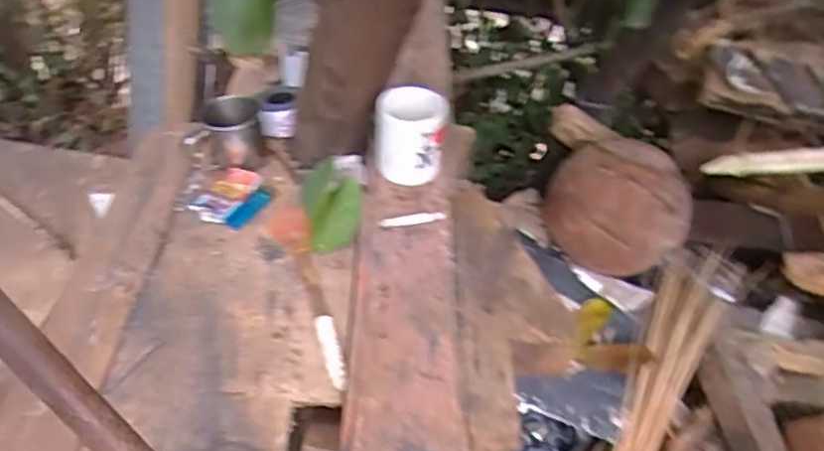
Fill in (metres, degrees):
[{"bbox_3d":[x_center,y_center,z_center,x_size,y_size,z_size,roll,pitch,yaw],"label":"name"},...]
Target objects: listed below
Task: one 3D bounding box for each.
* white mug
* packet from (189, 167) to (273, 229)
[{"bbox_3d":[0.001,-0.121,0.834,0.094,0.102,0.105,2,47,-4],"label":"white mug"},{"bbox_3d":[-0.233,-0.034,0.856,0.080,0.017,0.091,22,49,14],"label":"packet"}]

